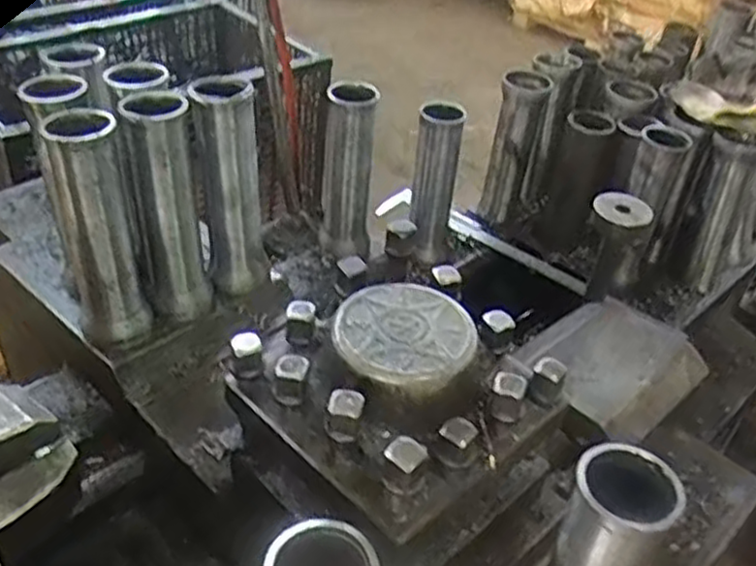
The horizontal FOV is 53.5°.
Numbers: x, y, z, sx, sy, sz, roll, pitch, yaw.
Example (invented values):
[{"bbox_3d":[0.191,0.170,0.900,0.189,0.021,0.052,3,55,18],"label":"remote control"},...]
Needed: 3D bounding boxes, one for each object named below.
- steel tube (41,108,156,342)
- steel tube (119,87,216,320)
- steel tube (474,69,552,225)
[{"bbox_3d":[-0.217,-0.039,0.588,0.051,0.185,0.048,-23,46,-31],"label":"steel tube"},{"bbox_3d":[-0.174,-0.061,0.628,0.053,0.188,0.050,-23,46,-31],"label":"steel tube"},{"bbox_3d":[0.169,-0.167,0.935,0.055,0.183,0.057,16,39,14],"label":"steel tube"}]

